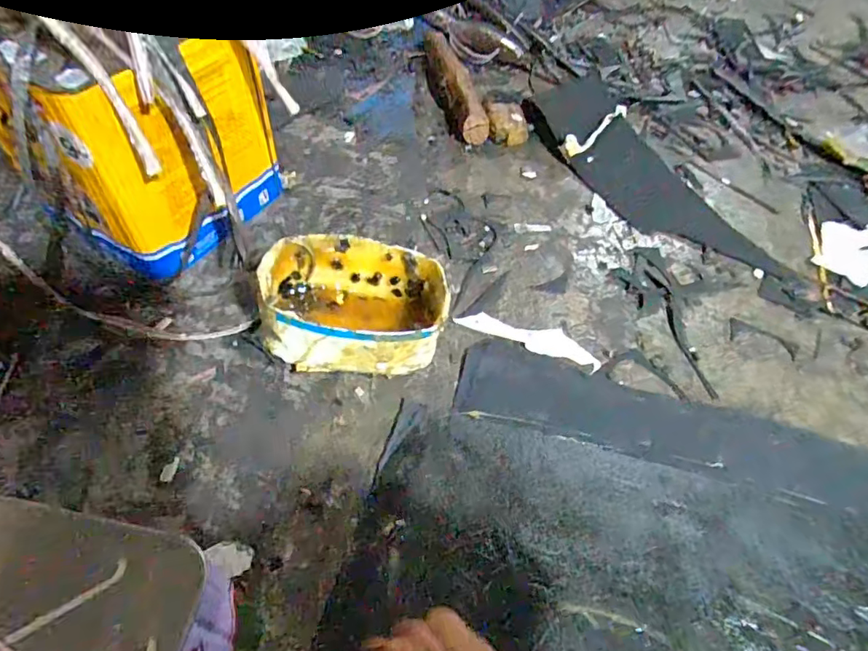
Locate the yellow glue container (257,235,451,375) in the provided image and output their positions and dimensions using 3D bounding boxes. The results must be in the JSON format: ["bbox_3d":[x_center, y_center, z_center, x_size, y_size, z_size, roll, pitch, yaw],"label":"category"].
[{"bbox_3d":[-0.086,-0.019,0.598,0.189,0.111,0.133,2,53,-4],"label":"yellow glue container"}]

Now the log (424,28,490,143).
[{"bbox_3d":[0.029,-0.433,0.940,0.059,0.061,0.320,-7,54,-11],"label":"log"}]

